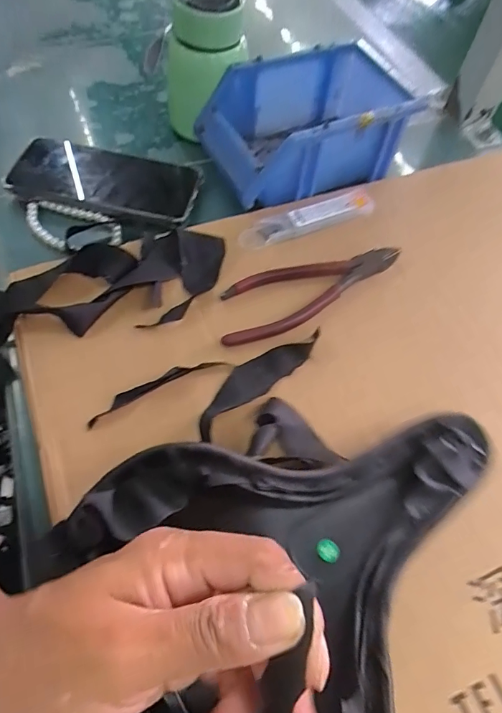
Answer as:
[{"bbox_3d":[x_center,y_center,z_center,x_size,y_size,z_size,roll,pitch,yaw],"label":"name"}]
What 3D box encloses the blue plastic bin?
[{"bbox_3d":[0.070,-0.222,0.419,0.216,0.076,0.124,-19,65,-14],"label":"blue plastic bin"}]

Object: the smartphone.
[{"bbox_3d":[-0.131,-0.161,0.395,0.160,0.012,0.079,13,62,3],"label":"smartphone"}]

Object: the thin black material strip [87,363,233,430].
[{"bbox_3d":[-0.063,0.021,0.299,0.100,0.005,0.013,-25,66,-16],"label":"thin black material strip"}]

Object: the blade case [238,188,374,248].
[{"bbox_3d":[0.049,-0.119,0.381,0.125,0.012,0.025,-18,65,-13],"label":"blade case"}]

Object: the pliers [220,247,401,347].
[{"bbox_3d":[0.050,-0.053,0.346,0.164,0.006,0.055,-17,64,-12],"label":"pliers"}]

